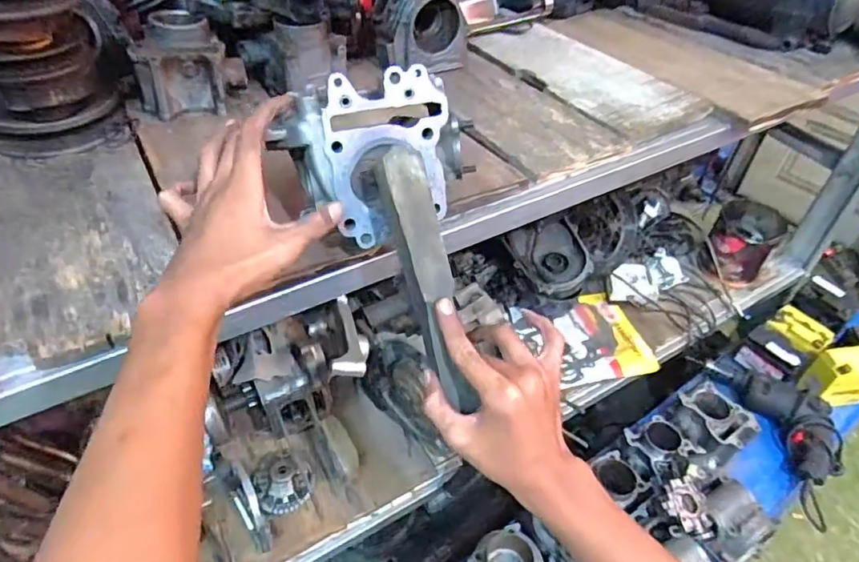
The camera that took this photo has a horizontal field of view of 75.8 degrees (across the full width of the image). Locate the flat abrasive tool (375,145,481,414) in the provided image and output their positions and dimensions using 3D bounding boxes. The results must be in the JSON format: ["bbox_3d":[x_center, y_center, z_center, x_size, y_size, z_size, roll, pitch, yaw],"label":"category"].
[{"bbox_3d":[0.001,0.000,0.419,0.035,0.199,0.009,-16,8,-1],"label":"flat abrasive tool"}]

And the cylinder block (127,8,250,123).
[{"bbox_3d":[-0.289,-0.262,0.660,0.115,0.082,0.100,-16,48,-18],"label":"cylinder block"}]

